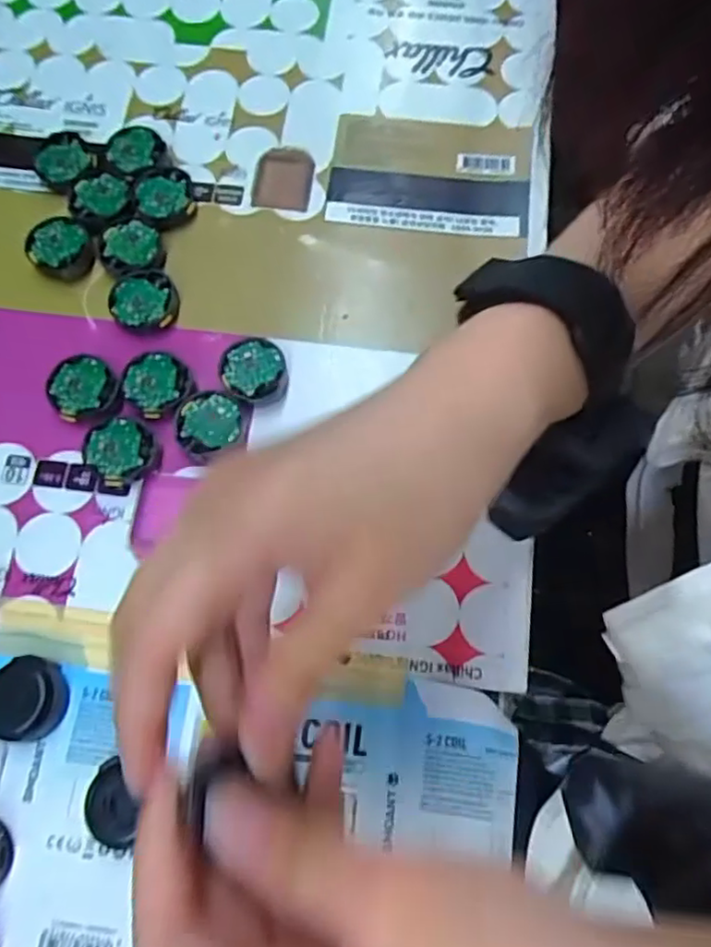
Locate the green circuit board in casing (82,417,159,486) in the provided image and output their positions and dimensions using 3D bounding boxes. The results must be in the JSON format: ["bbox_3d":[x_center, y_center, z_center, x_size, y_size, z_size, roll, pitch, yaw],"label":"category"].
[{"bbox_3d":[-0.101,-0.009,0.275,0.029,0.010,0.028,-32,75,-9],"label":"green circuit board in casing"}]

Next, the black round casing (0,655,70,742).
[{"bbox_3d":[-0.127,0.086,0.244,0.029,0.012,0.028,0,73,1],"label":"black round casing"}]

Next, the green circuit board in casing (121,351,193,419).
[{"bbox_3d":[-0.088,-0.040,0.284,0.028,0.010,0.029,-32,75,-9],"label":"green circuit board in casing"}]

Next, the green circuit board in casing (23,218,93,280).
[{"bbox_3d":[-0.142,-0.108,0.306,0.030,0.010,0.028,43,78,13],"label":"green circuit board in casing"}]

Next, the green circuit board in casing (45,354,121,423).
[{"bbox_3d":[-0.121,-0.037,0.284,0.028,0.010,0.031,-39,76,-11],"label":"green circuit board in casing"}]

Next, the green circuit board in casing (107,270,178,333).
[{"bbox_3d":[-0.099,-0.080,0.297,0.030,0.011,0.029,36,77,11],"label":"green circuit board in casing"}]

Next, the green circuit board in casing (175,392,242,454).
[{"bbox_3d":[-0.064,-0.021,0.278,0.027,0.010,0.027,-4,73,0],"label":"green circuit board in casing"}]

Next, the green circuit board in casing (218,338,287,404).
[{"bbox_3d":[-0.046,-0.044,0.287,0.029,0.014,0.031,-4,73,0],"label":"green circuit board in casing"}]

